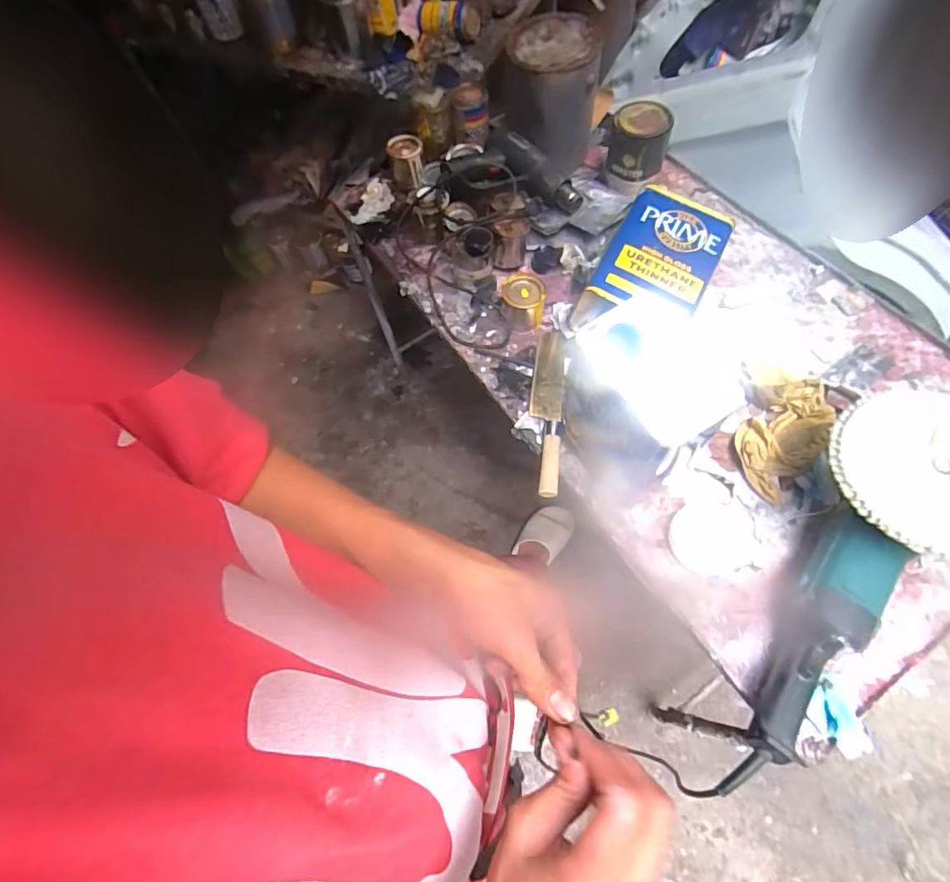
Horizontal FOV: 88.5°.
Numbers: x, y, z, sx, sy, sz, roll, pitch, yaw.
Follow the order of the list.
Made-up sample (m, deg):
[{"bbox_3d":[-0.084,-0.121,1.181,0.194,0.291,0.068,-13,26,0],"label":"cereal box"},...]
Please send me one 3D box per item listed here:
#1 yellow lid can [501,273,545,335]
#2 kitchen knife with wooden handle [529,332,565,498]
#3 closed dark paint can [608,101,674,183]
[{"bbox_3d":[0.083,-0.233,0.841,0.068,0.079,0.069,-3,63,7],"label":"yellow lid can"},{"bbox_3d":[0.116,-0.055,0.784,0.054,0.031,0.305,3,57,6],"label":"kitchen knife with wooden handle"},{"bbox_3d":[0.302,-0.556,0.908,0.104,0.090,0.092,0,64,9],"label":"closed dark paint can"}]

